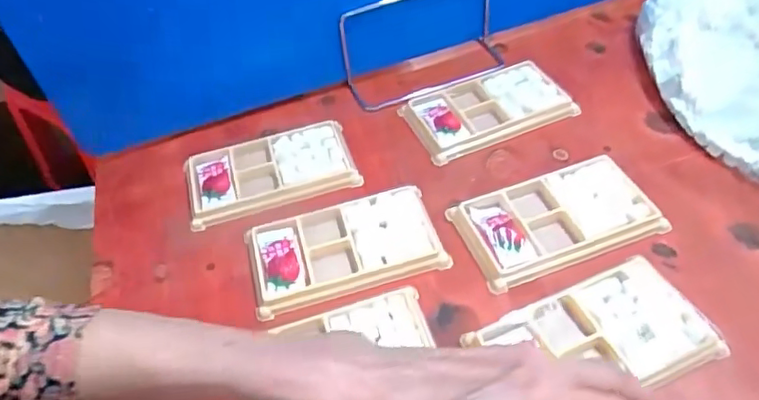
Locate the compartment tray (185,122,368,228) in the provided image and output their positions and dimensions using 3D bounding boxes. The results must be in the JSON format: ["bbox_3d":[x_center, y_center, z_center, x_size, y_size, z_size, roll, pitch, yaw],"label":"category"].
[{"bbox_3d":[-0.089,-0.023,0.477,0.133,0.015,0.077,-20,52,-6],"label":"compartment tray"}]

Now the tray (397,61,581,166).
[{"bbox_3d":[0.094,-0.079,0.509,0.133,0.012,0.077,-23,52,-8],"label":"tray"}]

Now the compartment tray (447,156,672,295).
[{"bbox_3d":[0.127,0.014,0.422,0.132,0.014,0.077,-20,52,-6],"label":"compartment tray"}]

